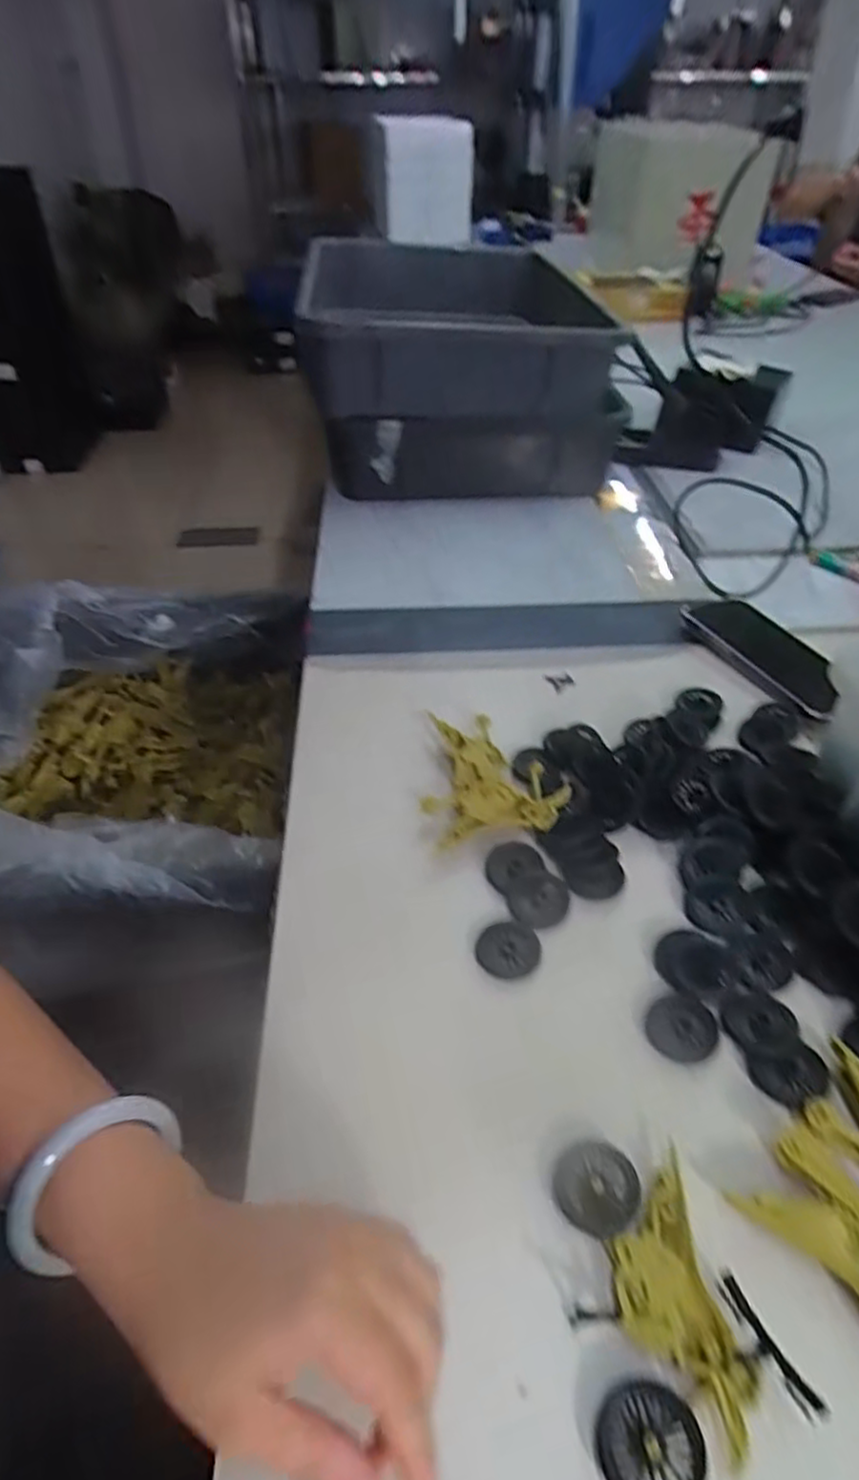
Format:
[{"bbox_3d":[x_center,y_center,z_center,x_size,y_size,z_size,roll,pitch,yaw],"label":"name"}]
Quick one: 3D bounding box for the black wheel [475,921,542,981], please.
[{"bbox_3d":[0.047,0.125,0.419,0.038,0.005,0.032,-17,46,-16],"label":"black wheel"}]

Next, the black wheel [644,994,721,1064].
[{"bbox_3d":[0.136,0.155,0.379,0.037,0.006,0.034,-1,44,1],"label":"black wheel"}]

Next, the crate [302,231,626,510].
[{"bbox_3d":[0.020,-0.519,0.956,0.357,0.213,0.450,-6,44,-5],"label":"crate"}]

